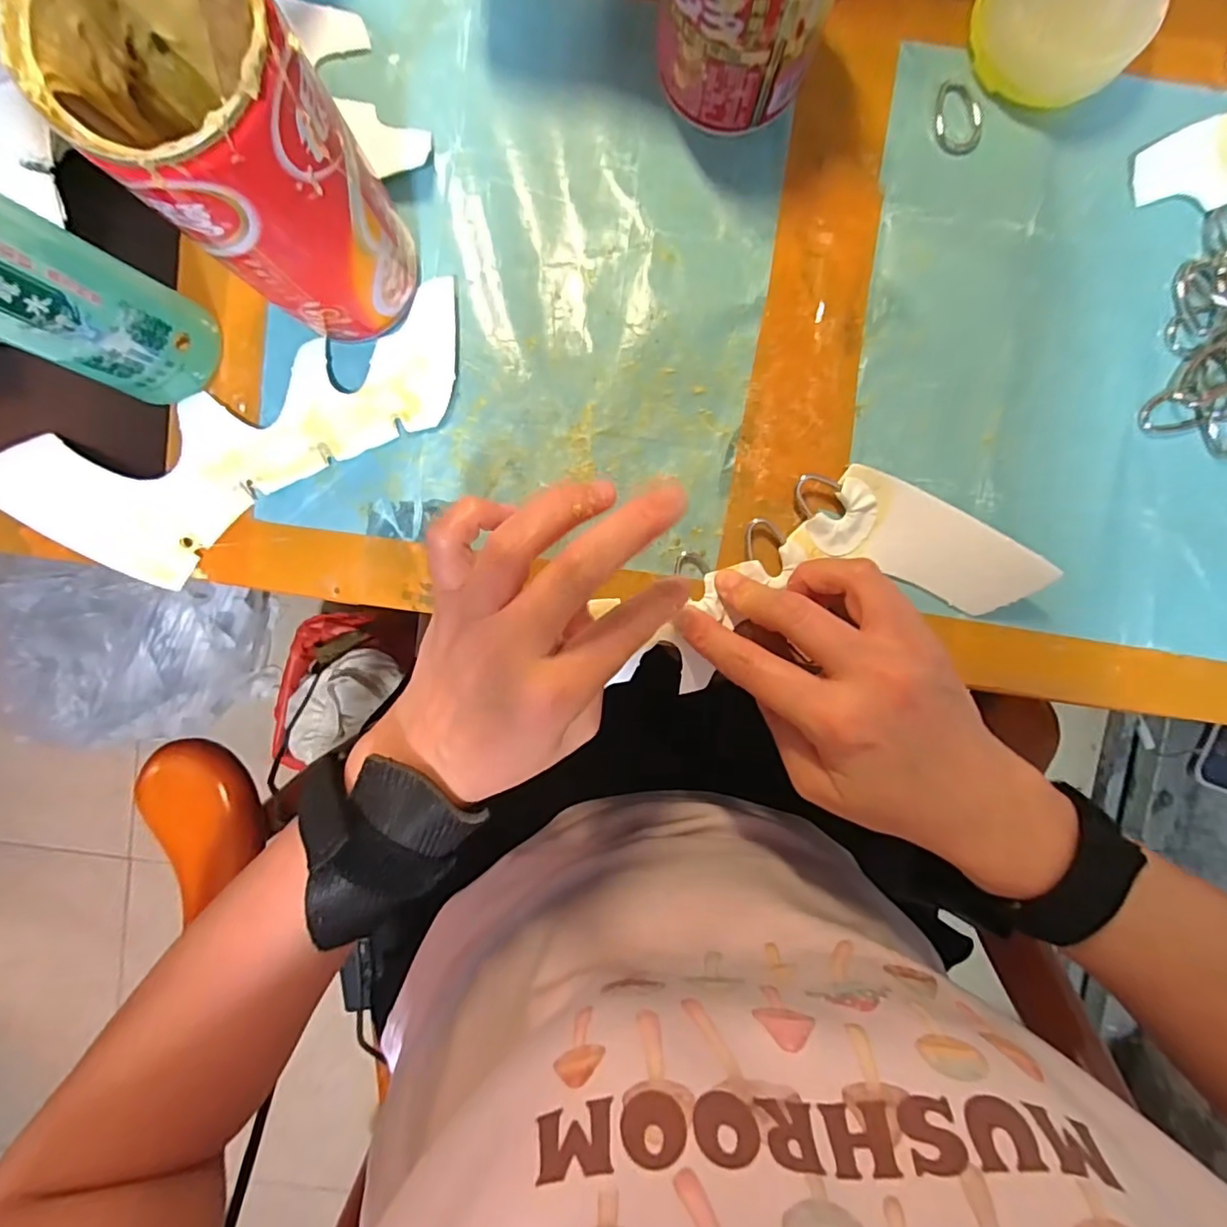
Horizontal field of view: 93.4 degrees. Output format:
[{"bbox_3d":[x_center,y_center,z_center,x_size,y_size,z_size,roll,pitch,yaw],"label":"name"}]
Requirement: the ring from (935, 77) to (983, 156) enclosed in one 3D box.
[{"bbox_3d":[0.151,-0.217,0.253,0.018,0.004,0.030,-15,95,0],"label":"ring"}]

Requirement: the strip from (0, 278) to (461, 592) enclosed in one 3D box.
[{"bbox_3d":[-0.164,-0.072,0.261,0.218,0.010,0.074,-21,99,1],"label":"strip"}]

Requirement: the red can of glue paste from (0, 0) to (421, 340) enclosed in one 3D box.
[{"bbox_3d":[-0.118,-0.147,0.196,0.063,0.121,0.059,0,95,-1],"label":"red can of glue paste"}]

